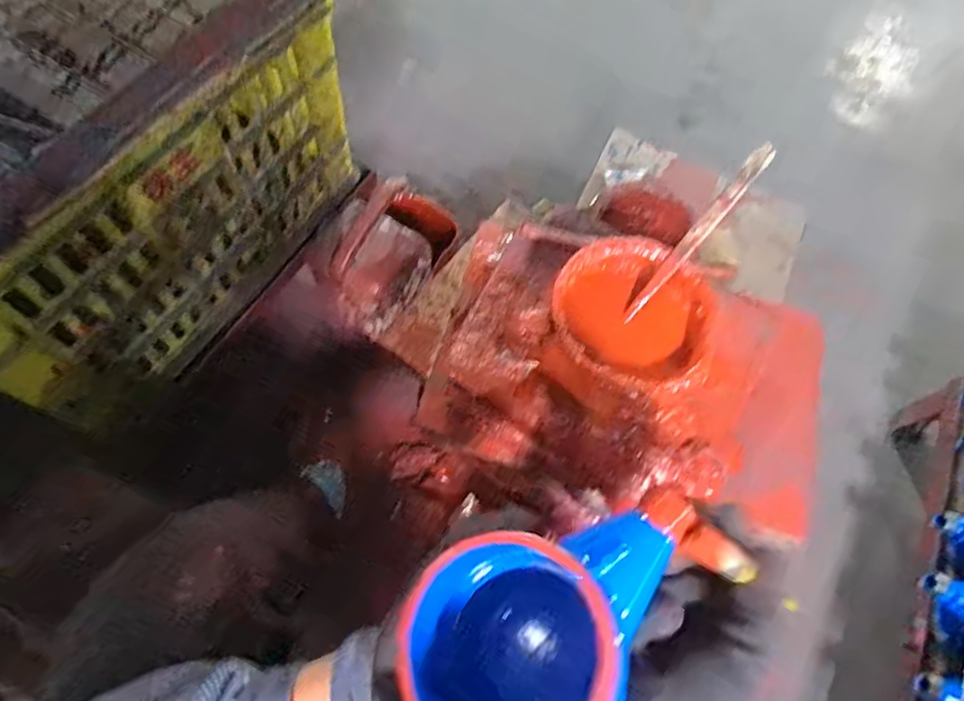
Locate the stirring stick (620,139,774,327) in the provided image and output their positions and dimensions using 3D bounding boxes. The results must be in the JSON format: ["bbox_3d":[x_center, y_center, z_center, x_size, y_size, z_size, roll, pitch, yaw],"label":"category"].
[{"bbox_3d":[0.190,-0.101,0.524,0.016,0.015,0.186,42,106,14],"label":"stirring stick"}]

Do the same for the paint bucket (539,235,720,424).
[{"bbox_3d":[0.130,-0.018,0.532,0.138,0.082,0.148,1,66,-3],"label":"paint bucket"}]

